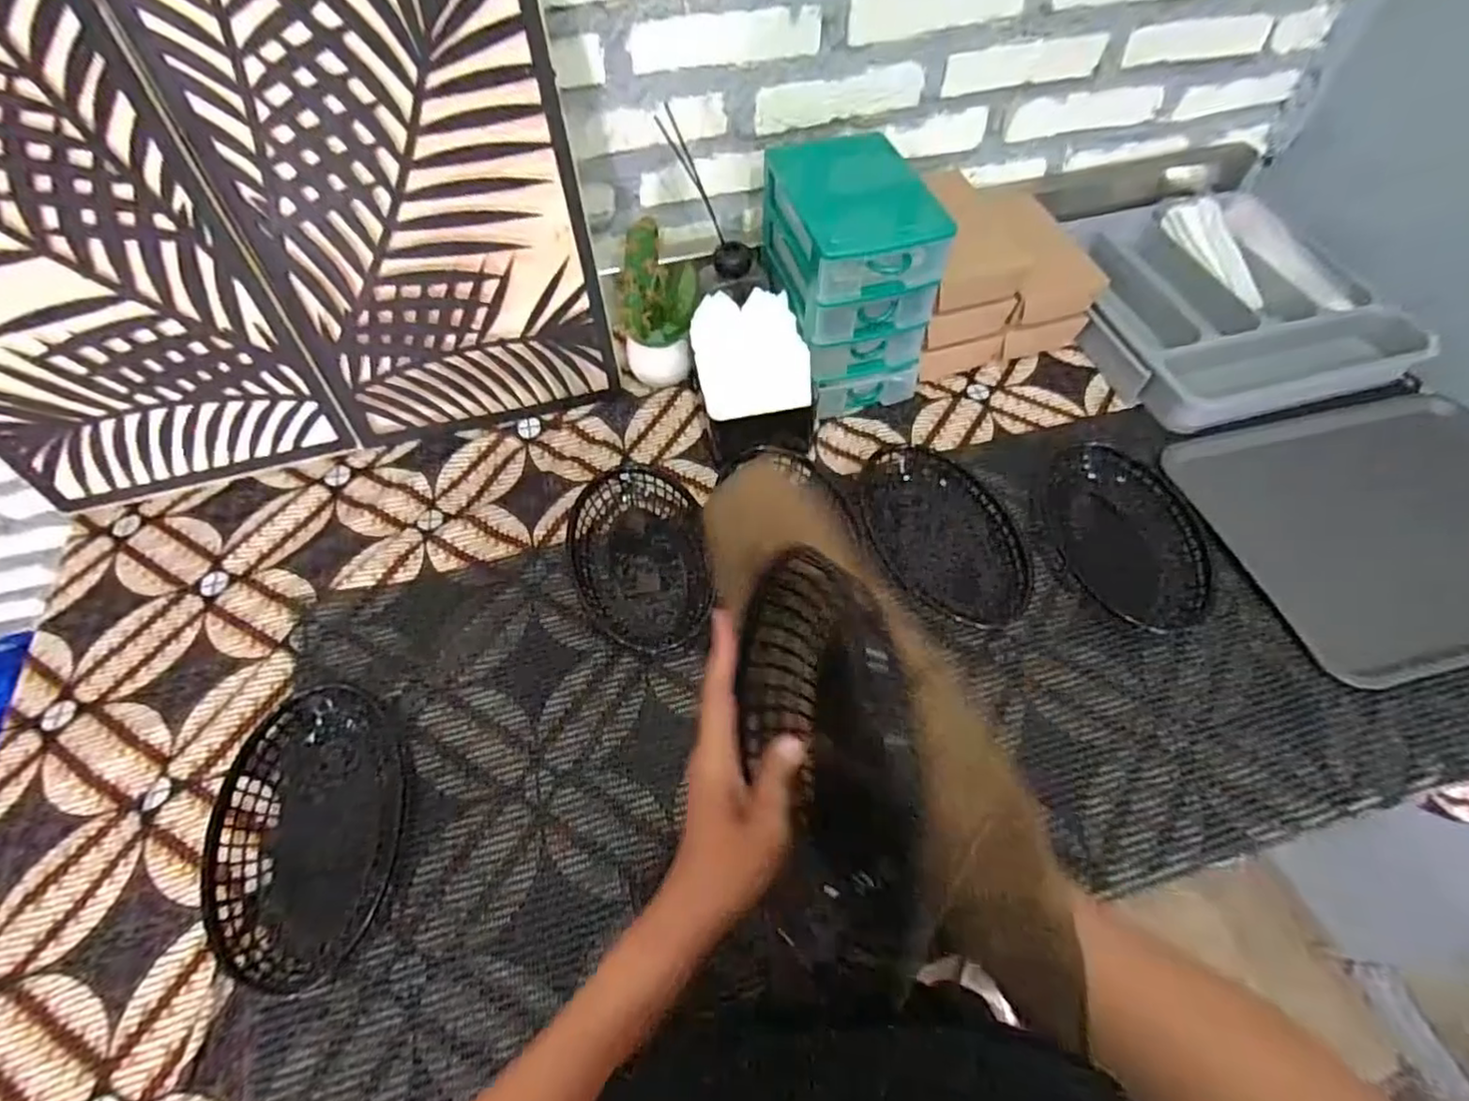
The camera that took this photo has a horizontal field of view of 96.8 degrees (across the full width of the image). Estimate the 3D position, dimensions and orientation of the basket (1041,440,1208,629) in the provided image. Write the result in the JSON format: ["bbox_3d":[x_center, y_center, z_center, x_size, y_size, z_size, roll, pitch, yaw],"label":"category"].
[{"bbox_3d":[0.372,-0.017,0.628,0.121,0.032,0.191,-16,58,-8],"label":"basket"}]

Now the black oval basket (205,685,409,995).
[{"bbox_3d":[-0.319,0.205,0.495,0.118,0.040,0.203,-15,58,-8],"label":"black oval basket"}]

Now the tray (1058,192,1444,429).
[{"bbox_3d":[0.576,-0.306,0.781,0.327,0.070,0.334,-10,58,-5],"label":"tray"}]

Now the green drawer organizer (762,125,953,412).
[{"bbox_3d":[0.125,-0.281,0.710,0.138,0.193,0.173,-12,58,-6],"label":"green drawer organizer"}]

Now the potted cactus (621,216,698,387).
[{"bbox_3d":[-0.081,-0.265,0.705,0.083,0.164,0.069,-7,58,-3],"label":"potted cactus"}]

